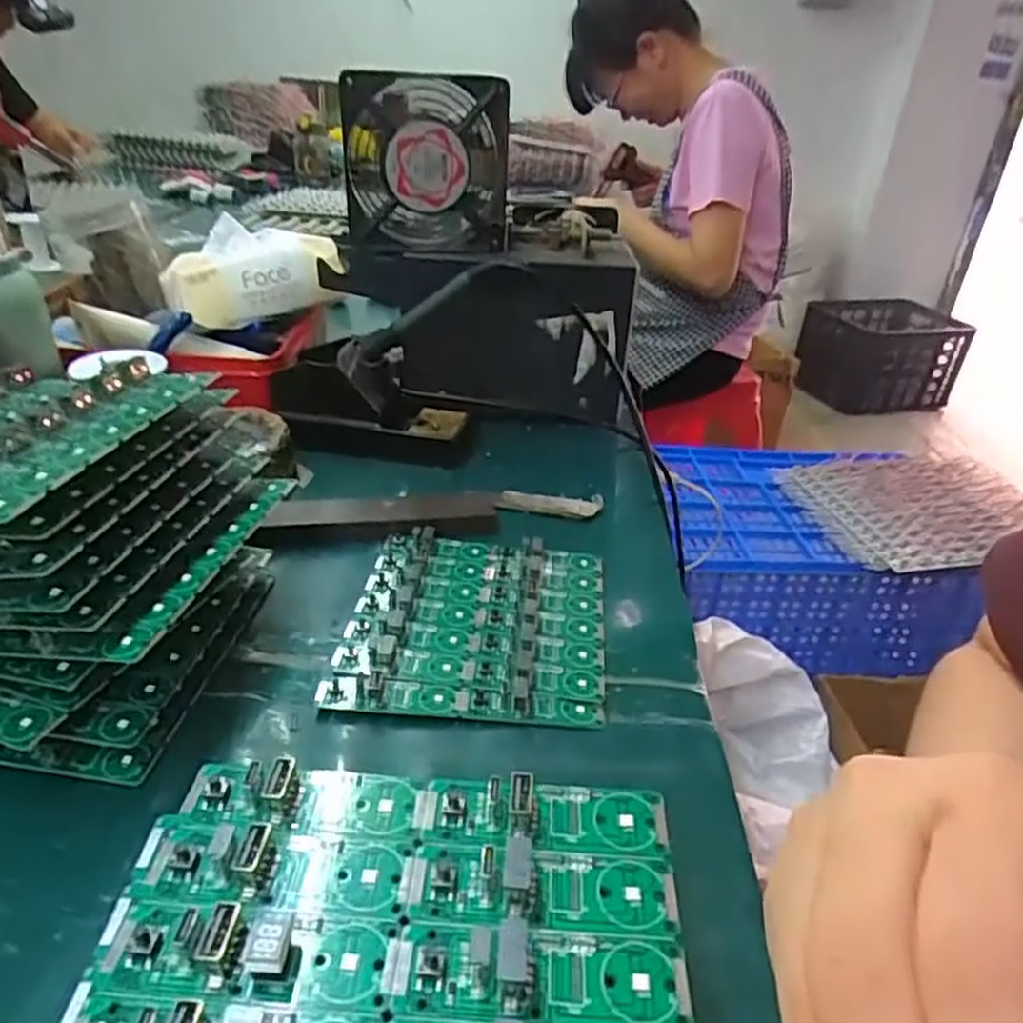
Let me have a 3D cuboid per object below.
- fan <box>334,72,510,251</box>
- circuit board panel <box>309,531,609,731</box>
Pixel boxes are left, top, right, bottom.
[{"bbox_3d":[-0.061,-0.250,0.536,0.118,0.116,0.044,2,30,-4],"label":"fan"},{"bbox_3d":[-0.017,0.058,0.409,0.137,0.012,0.147,7,31,2],"label":"circuit board panel"}]

